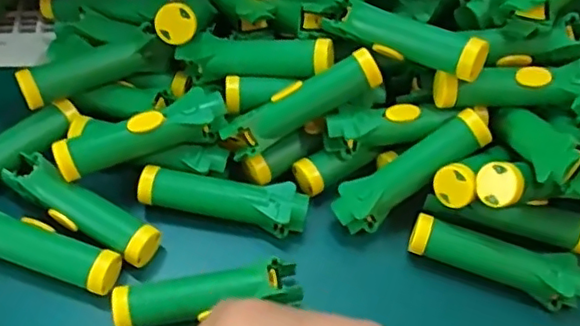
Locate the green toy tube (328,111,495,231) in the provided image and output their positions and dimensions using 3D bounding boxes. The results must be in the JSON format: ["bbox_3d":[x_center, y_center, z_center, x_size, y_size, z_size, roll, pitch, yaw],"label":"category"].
[{"bbox_3d":[0.059,0.005,0.284,0.080,0.022,0.026,-35,62,4],"label":"green toy tube"}]

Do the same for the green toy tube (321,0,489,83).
[{"bbox_3d":[0.054,-0.059,0.284,0.076,0.019,0.016,25,56,27],"label":"green toy tube"}]

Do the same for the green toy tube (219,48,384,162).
[{"bbox_3d":[0.005,-0.029,0.288,0.081,0.020,0.021,-29,60,3],"label":"green toy tube"}]

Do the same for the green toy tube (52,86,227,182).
[{"bbox_3d":[-0.071,-0.013,0.285,0.079,0.022,0.017,-16,58,-15],"label":"green toy tube"}]

